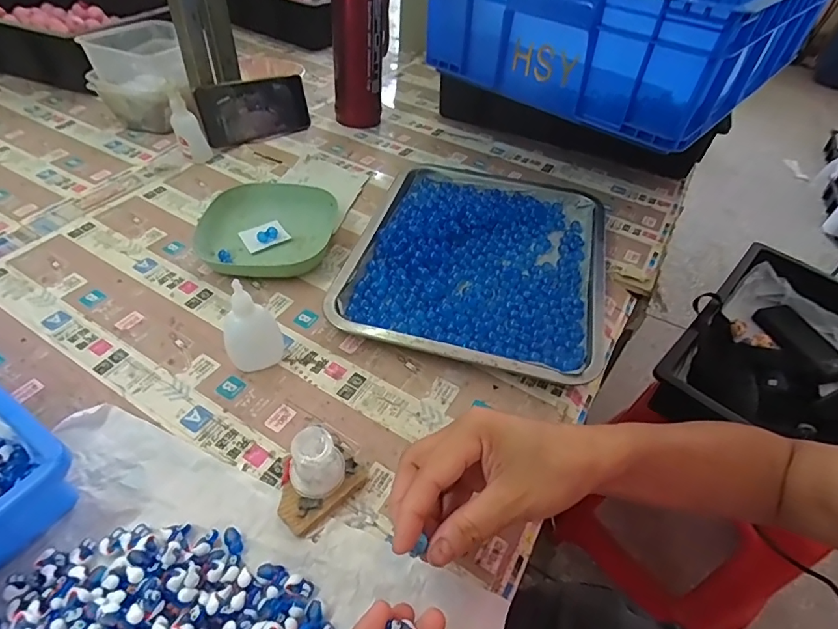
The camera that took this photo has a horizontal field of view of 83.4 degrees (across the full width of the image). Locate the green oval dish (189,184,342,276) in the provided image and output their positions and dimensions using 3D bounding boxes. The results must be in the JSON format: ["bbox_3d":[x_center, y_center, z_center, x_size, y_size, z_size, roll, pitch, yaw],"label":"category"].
[{"bbox_3d":[-0.170,-0.098,0.532,0.148,0.033,0.135,-4,47,-9],"label":"green oval dish"}]

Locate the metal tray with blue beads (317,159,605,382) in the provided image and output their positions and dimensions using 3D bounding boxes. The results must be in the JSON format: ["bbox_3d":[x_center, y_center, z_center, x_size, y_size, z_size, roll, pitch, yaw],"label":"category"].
[{"bbox_3d":[0.071,-0.073,0.529,0.263,0.032,0.328,13,47,8],"label":"metal tray with blue beads"}]

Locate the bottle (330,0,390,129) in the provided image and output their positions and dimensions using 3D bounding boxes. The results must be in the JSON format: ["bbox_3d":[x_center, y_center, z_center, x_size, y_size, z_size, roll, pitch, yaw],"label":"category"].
[{"bbox_3d":[-0.087,-0.419,0.685,0.082,0.272,0.063,-4,47,-9],"label":"bottle"}]

